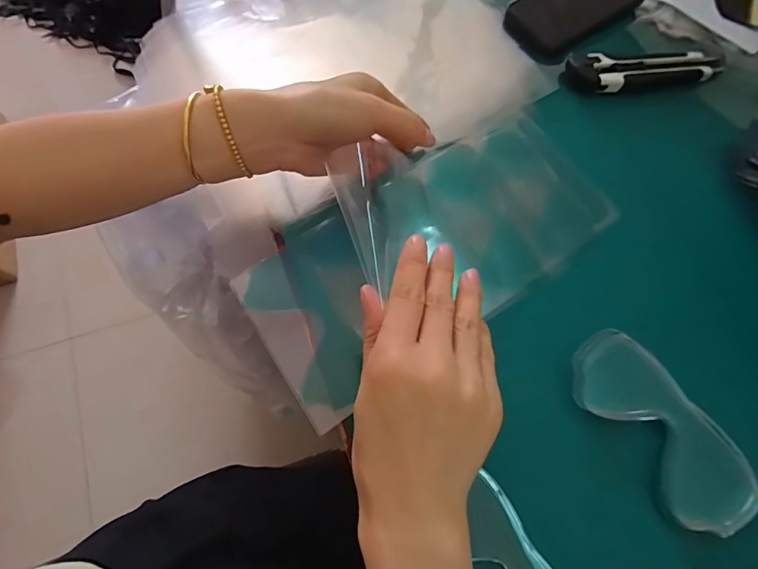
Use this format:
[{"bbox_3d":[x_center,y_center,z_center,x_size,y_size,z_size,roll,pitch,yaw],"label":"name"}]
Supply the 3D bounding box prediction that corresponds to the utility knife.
[{"bbox_3d":[0.261,-0.209,0.430,0.159,0.021,0.039,-6,69,-5],"label":"utility knife"}]

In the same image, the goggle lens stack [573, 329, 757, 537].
[{"bbox_3d":[0.195,0.100,0.307,0.067,0.025,0.140,-34,74,-14],"label":"goggle lens stack"}]

